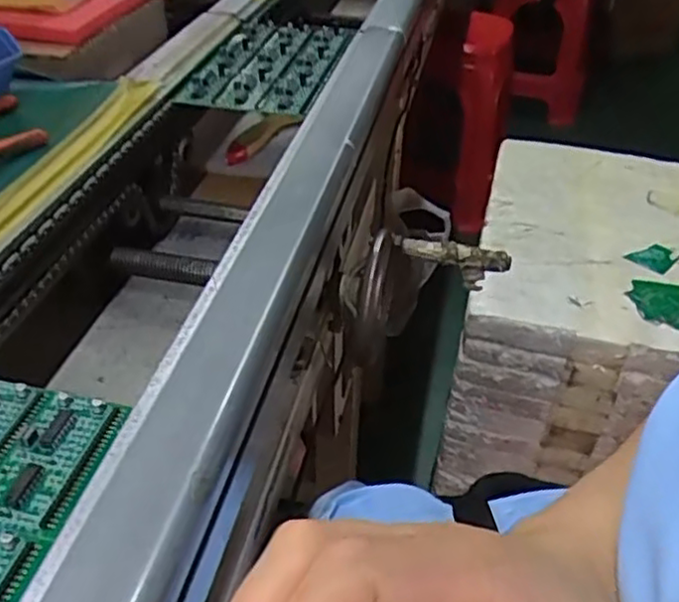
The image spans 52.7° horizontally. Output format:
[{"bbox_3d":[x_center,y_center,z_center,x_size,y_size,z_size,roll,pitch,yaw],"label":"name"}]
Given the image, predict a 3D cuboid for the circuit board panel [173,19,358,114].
[{"bbox_3d":[-0.063,-0.228,0.646,0.116,0.016,0.226,10,39,8],"label":"circuit board panel"}]

